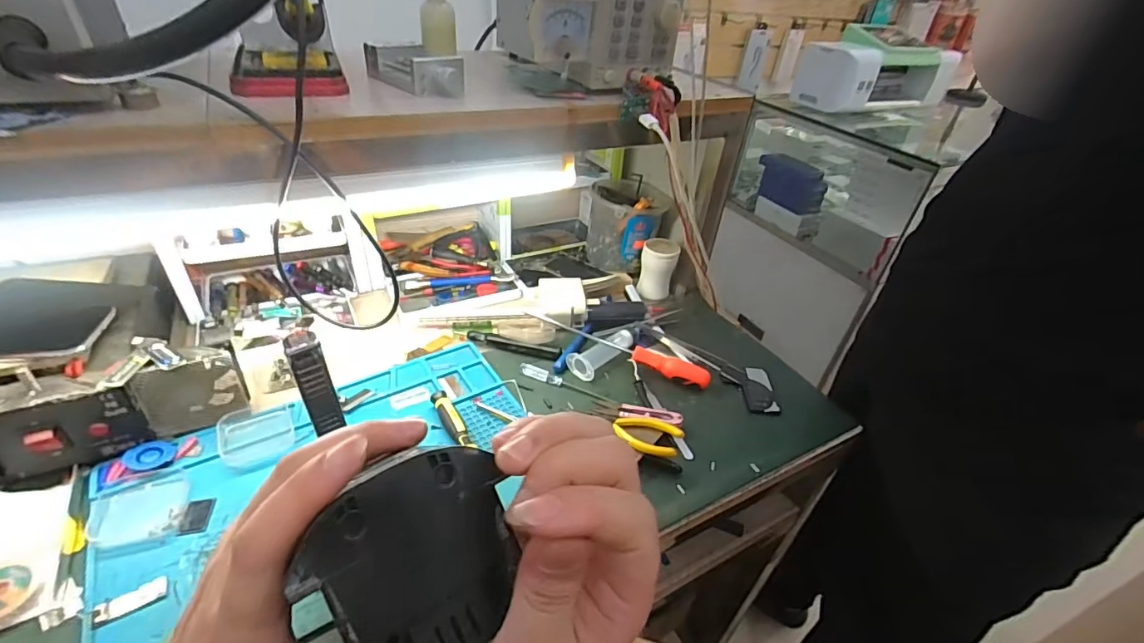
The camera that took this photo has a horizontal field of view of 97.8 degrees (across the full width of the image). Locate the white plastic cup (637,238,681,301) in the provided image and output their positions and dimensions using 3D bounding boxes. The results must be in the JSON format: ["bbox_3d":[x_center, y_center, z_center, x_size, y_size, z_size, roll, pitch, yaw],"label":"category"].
[{"bbox_3d":[0.132,-0.082,0.772,0.053,0.079,0.058,4,36,-3],"label":"white plastic cup"}]

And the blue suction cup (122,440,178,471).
[{"bbox_3d":[-0.394,0.124,0.466,0.037,0.006,0.035,4,36,-3],"label":"blue suction cup"}]

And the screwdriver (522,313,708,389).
[{"bbox_3d":[0.058,0.034,0.643,0.242,0.024,0.020,18,38,16],"label":"screwdriver"}]

